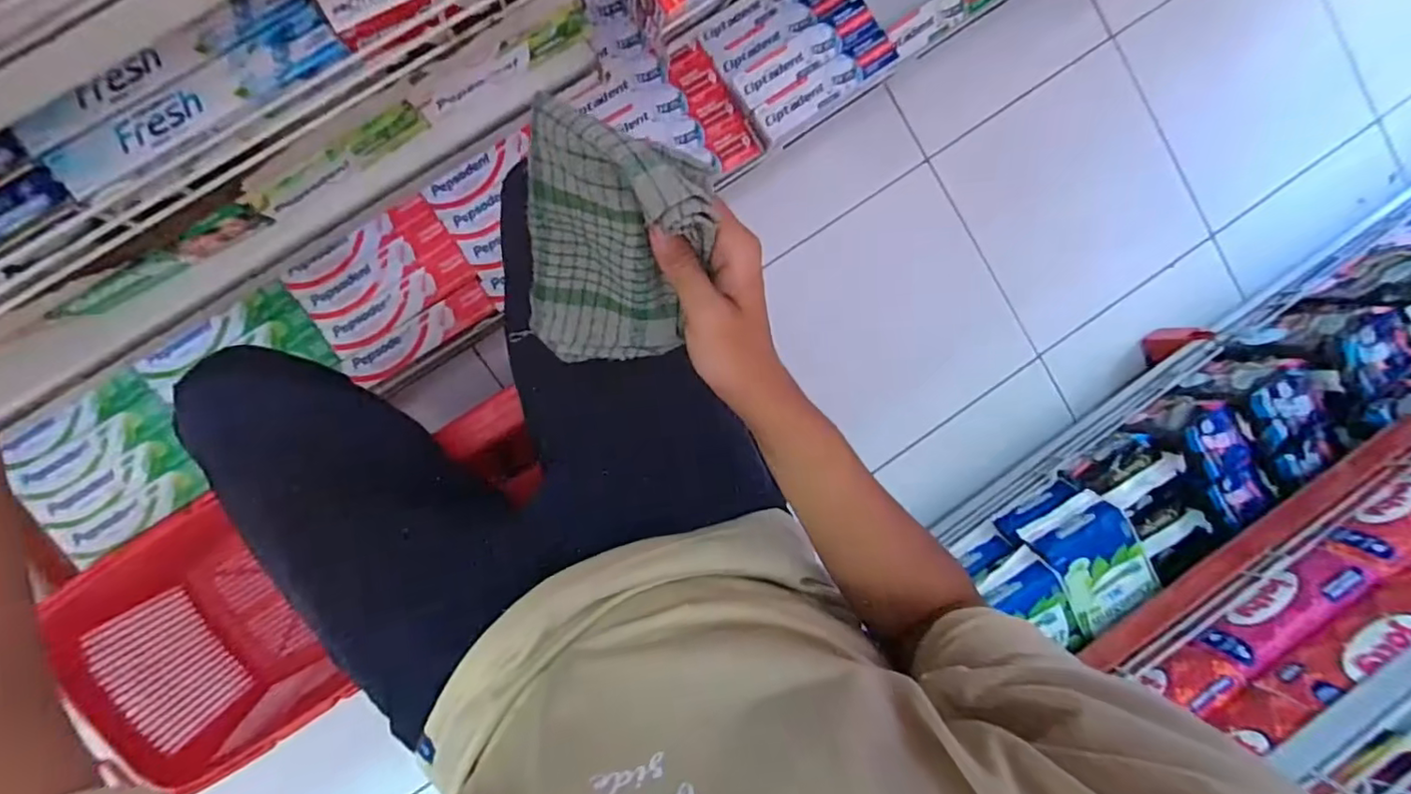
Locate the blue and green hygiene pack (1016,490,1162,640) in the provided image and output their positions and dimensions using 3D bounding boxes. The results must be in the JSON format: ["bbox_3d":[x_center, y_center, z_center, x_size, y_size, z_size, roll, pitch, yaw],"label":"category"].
[{"bbox_3d":[0.506,0.218,0.796,0.117,0.066,0.135,-31,98,-4],"label":"blue and green hygiene pack"}]

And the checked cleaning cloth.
[{"bbox_3d":[-0.055,-0.077,0.329,0.099,0.150,0.049,29,54,1],"label":"checked cleaning cloth"}]

